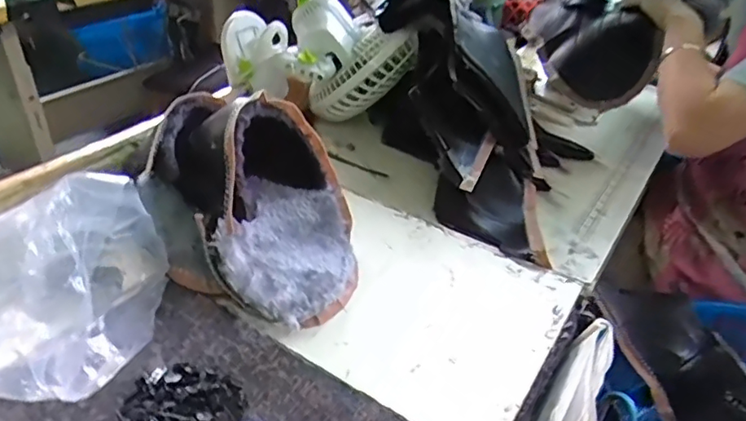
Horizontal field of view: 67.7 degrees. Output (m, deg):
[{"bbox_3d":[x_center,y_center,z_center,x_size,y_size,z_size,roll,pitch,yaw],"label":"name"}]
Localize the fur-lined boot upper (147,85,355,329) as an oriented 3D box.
[{"bbox_3d":[-0.126,-0.015,0.591,0.200,0.150,0.275,-9,37,-15],"label":"fur-lined boot upper"}]

